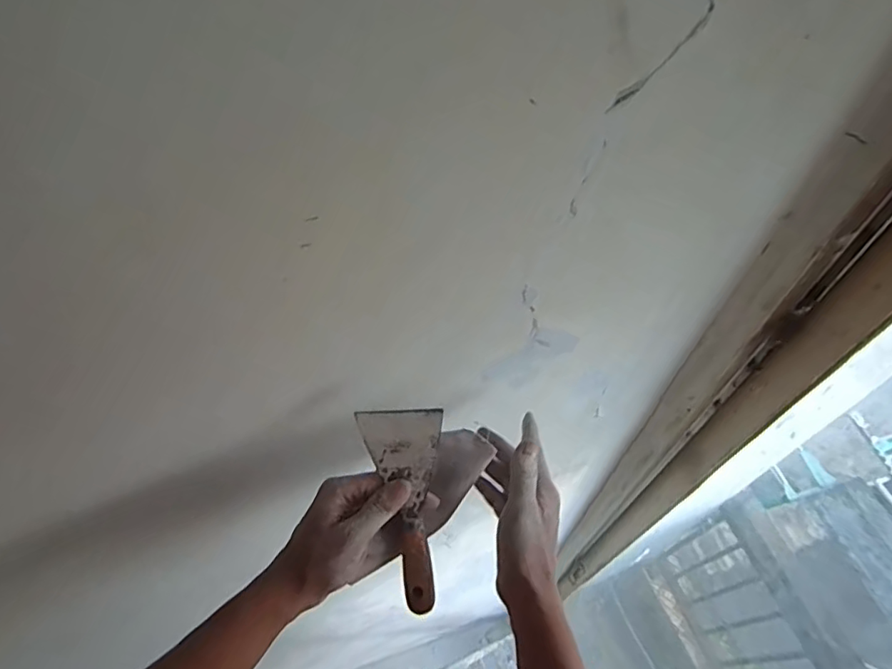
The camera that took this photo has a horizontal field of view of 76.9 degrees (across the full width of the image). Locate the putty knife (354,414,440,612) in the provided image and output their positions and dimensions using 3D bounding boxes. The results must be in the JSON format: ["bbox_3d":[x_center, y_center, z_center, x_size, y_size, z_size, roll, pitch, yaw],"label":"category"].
[{"bbox_3d":[-0.031,0.145,0.462,0.064,0.017,0.169,-5,97,-2],"label":"putty knife"}]

